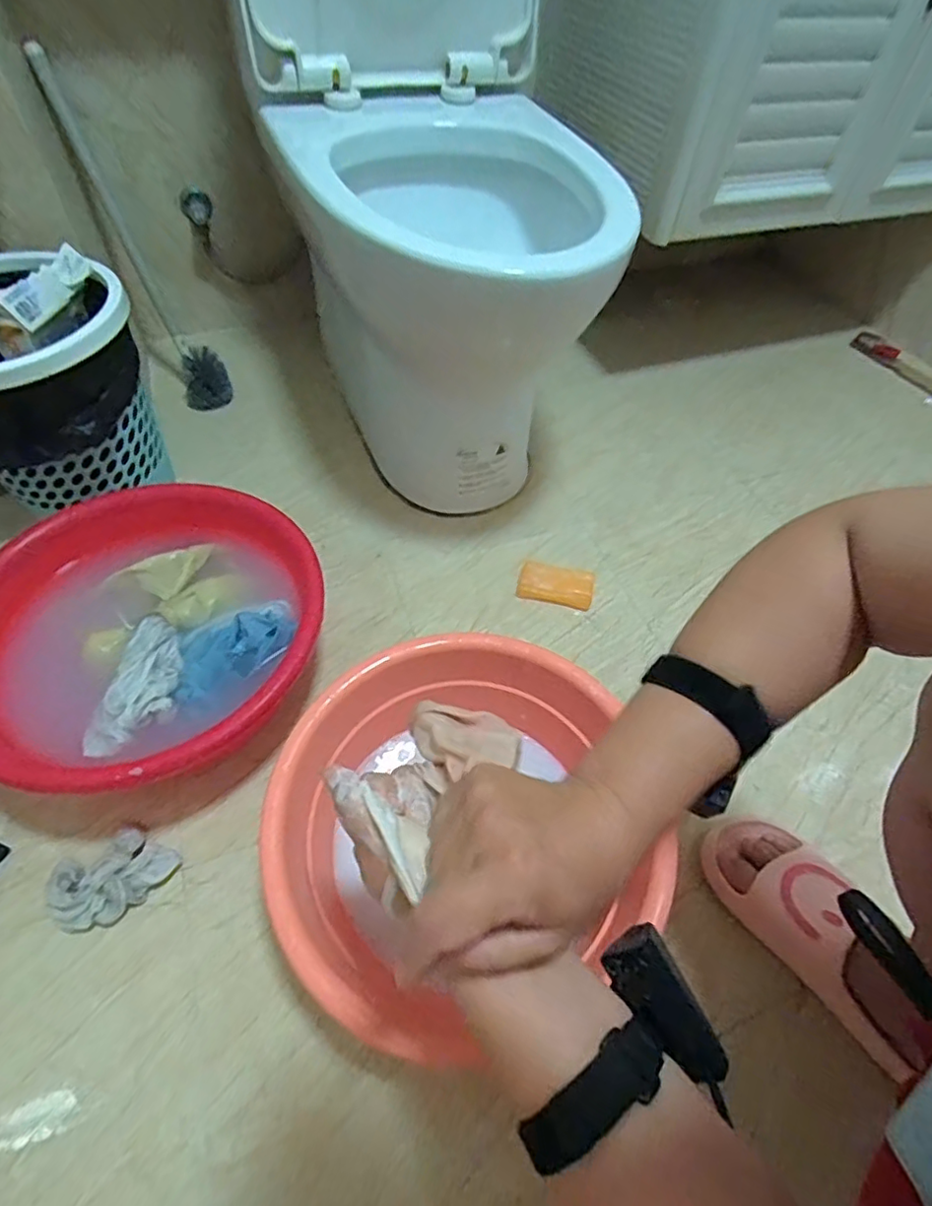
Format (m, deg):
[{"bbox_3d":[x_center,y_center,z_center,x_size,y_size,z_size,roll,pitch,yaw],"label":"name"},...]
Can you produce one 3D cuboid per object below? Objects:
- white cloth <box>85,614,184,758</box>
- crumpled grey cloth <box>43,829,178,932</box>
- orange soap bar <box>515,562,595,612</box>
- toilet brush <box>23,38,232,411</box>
[{"bbox_3d":[-0.335,0.081,0.584,0.071,0.024,0.151,5,52,0],"label":"white cloth"},{"bbox_3d":[-0.337,0.259,0.543,0.110,0.032,0.071,-20,58,-17],"label":"crumpled grey cloth"},{"bbox_3d":[0.125,-0.029,0.788,0.103,0.020,0.065,11,55,4],"label":"orange soap bar"},{"bbox_3d":[-0.520,-0.547,0.898,0.066,0.490,0.105,-33,22,-24],"label":"toilet brush"}]

